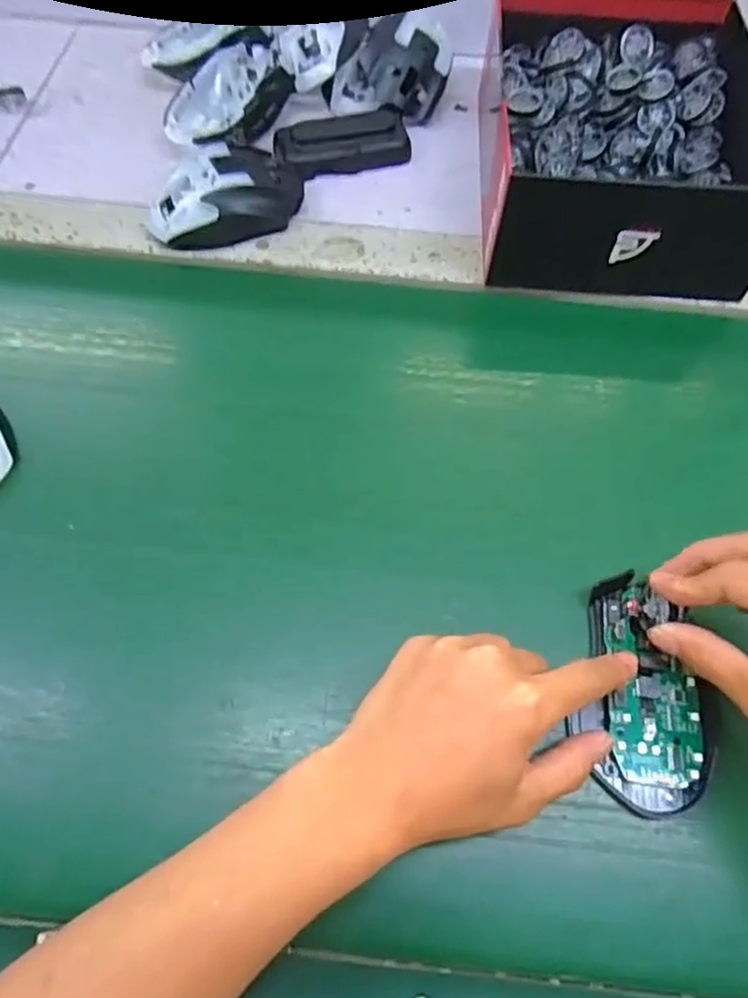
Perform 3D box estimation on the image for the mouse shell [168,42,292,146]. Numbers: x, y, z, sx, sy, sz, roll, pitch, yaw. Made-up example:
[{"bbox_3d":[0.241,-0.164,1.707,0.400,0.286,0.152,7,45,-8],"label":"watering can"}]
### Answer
[{"bbox_3d":[-0.120,-0.324,0.530,0.073,0.039,0.109,37,68,17],"label":"mouse shell"}]

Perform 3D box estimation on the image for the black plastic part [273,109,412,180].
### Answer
[{"bbox_3d":[-0.024,-0.284,0.520,0.105,0.023,0.045,-13,64,-8],"label":"black plastic part"}]

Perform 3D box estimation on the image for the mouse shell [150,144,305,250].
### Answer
[{"bbox_3d":[-0.111,-0.226,0.479,0.117,0.037,0.070,-19,65,-11],"label":"mouse shell"}]

